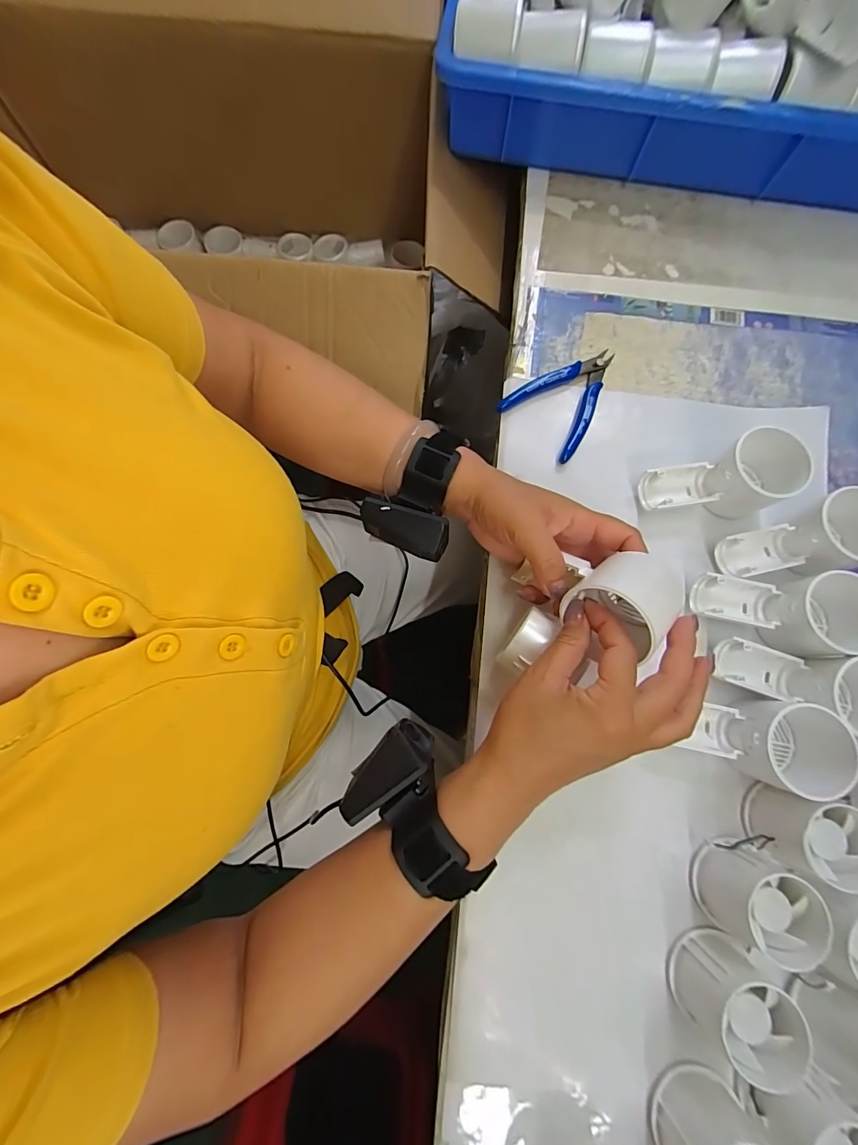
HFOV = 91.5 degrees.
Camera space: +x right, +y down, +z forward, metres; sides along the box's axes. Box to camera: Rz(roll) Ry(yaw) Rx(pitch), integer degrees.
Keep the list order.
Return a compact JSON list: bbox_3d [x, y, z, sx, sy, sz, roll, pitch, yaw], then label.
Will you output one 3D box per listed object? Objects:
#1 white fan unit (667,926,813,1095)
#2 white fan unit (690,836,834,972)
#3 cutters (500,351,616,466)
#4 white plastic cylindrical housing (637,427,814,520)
[{"bbox_3d":[0.193,0.270,0.263,0.054,0.049,0.052,0,76,0],"label":"white fan unit"},{"bbox_3d":[0.218,0.217,0.279,0.054,0.047,0.057,-15,77,-4],"label":"white fan unit"},{"bbox_3d":[0.131,-0.166,0.385,0.078,0.012,0.116,42,80,9],"label":"cutters"},{"bbox_3d":[0.238,-0.071,0.346,0.116,0.049,0.052,-13,77,-3],"label":"white plastic cylindrical housing"}]

